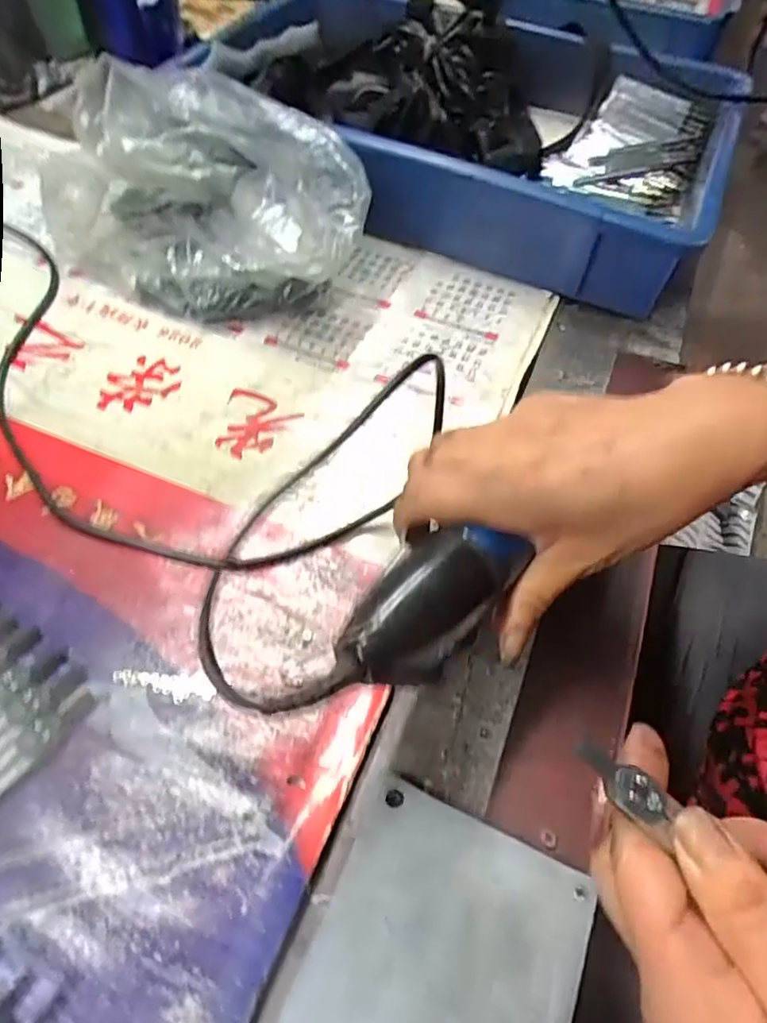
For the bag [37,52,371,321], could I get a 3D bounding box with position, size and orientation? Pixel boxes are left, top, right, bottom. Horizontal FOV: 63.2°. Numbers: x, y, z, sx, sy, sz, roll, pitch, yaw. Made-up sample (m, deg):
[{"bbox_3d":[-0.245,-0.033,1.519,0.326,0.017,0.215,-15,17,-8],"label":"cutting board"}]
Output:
[{"bbox_3d":[-0.125,-0.215,0.436,0.231,0.100,0.128,22,56,12],"label":"bag"}]

